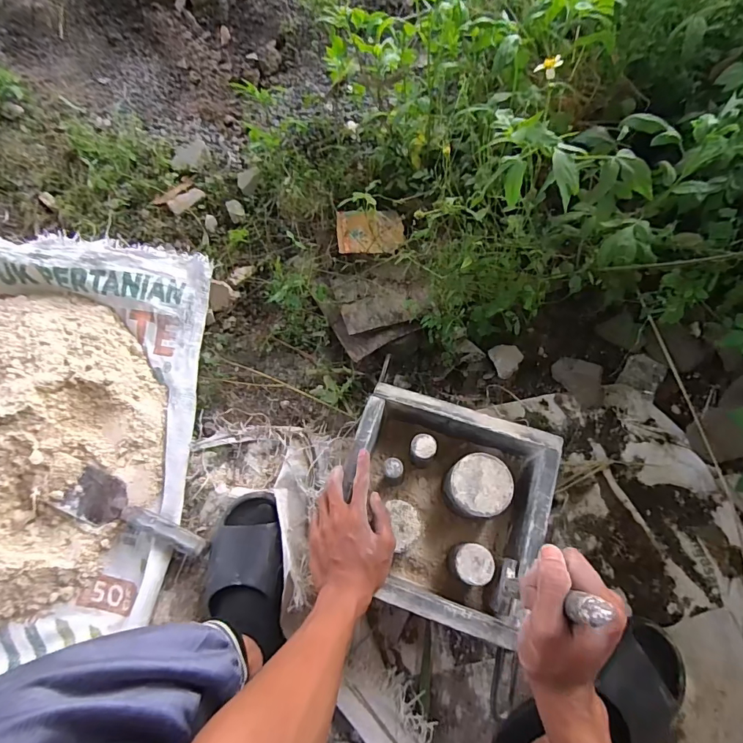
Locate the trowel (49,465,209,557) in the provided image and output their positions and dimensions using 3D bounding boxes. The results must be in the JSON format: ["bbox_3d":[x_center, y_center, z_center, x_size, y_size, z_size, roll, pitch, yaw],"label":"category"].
[{"bbox_3d":[-0.339,0.213,0.630,0.225,0.040,0.071,23,72,7],"label":"trowel"}]

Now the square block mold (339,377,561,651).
[{"bbox_3d":[0.084,0.167,0.553,0.235,0.101,0.237,16,73,7],"label":"square block mold"}]

